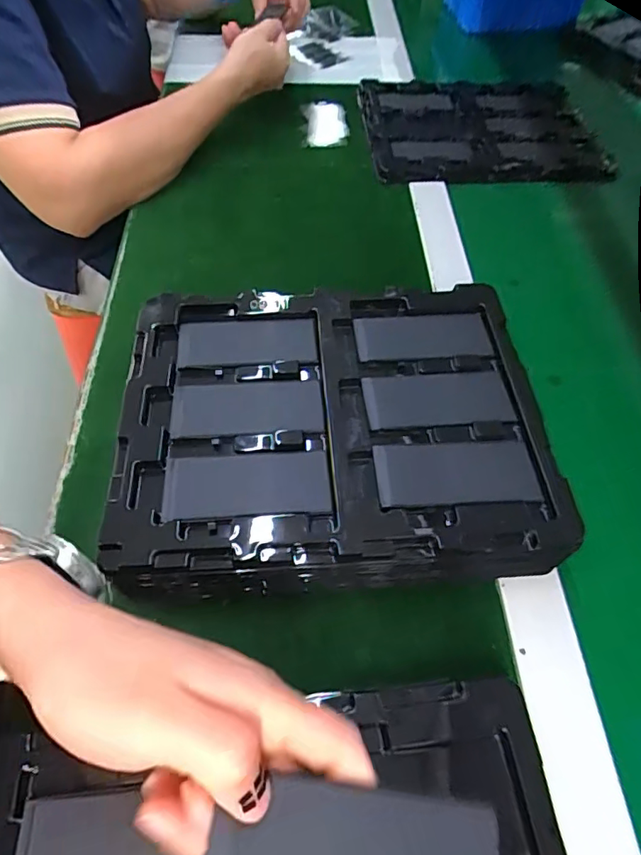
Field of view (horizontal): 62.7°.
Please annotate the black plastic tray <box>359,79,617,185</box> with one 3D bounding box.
[{"bbox_3d":[0.196,-0.370,0.642,0.274,0.019,0.214,-1,57,-2],"label":"black plastic tray"}]

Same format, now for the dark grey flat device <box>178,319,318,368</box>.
[{"bbox_3d":[-0.053,-0.064,0.385,0.098,0.004,0.043,-2,57,-2],"label":"dark grey flat device"}]

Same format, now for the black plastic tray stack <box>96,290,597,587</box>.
[{"bbox_3d":[0.010,0.001,0.369,0.272,0.065,0.218,-4,57,-4],"label":"black plastic tray stack"}]

